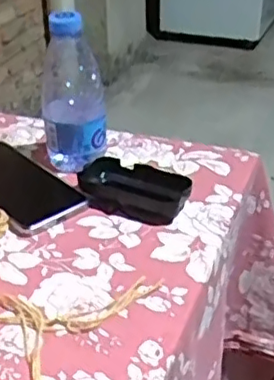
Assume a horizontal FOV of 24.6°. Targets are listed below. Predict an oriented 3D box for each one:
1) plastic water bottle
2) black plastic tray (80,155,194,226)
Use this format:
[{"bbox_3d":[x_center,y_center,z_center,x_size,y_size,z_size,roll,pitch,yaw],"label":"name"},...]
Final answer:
[{"bbox_3d":[-0.067,-0.099,0.650,0.062,0.162,0.051,-6,31,-6],"label":"plastic water bottle"},{"bbox_3d":[-0.003,0.000,0.621,0.110,0.026,0.065,13,34,23],"label":"black plastic tray"}]

